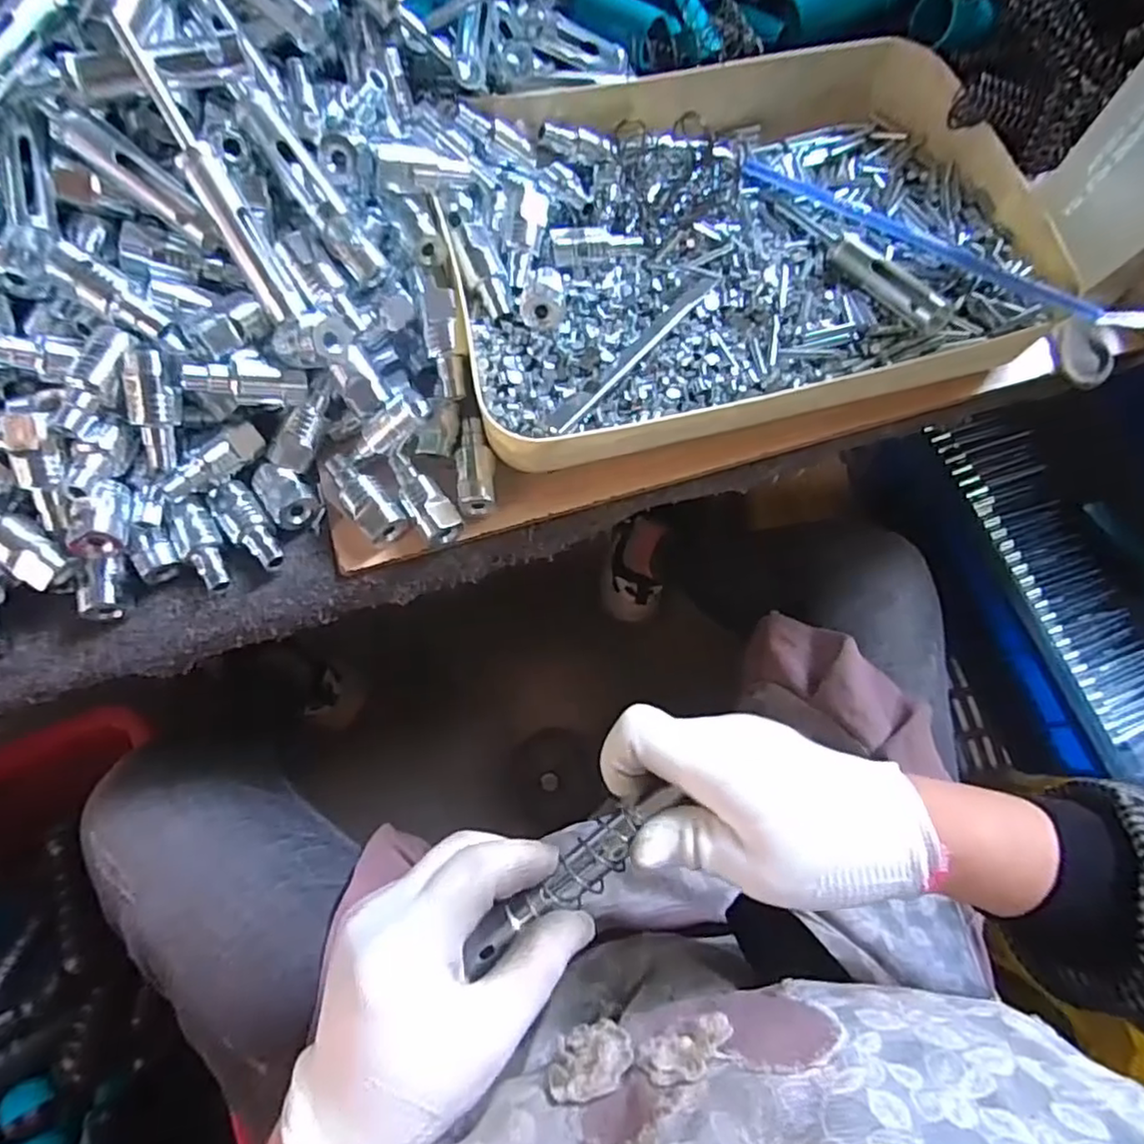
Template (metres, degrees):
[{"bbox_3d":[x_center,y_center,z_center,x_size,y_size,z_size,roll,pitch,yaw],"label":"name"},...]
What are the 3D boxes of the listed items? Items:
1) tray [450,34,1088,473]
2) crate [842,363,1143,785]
[{"bbox_3d":[0.092,-0.186,0.368,0.316,0.043,0.224,-15,72,-7],"label":"tray"},{"bbox_3d":[0.484,-0.019,0.594,0.298,0.180,0.334,-17,73,-8],"label":"crate"}]

